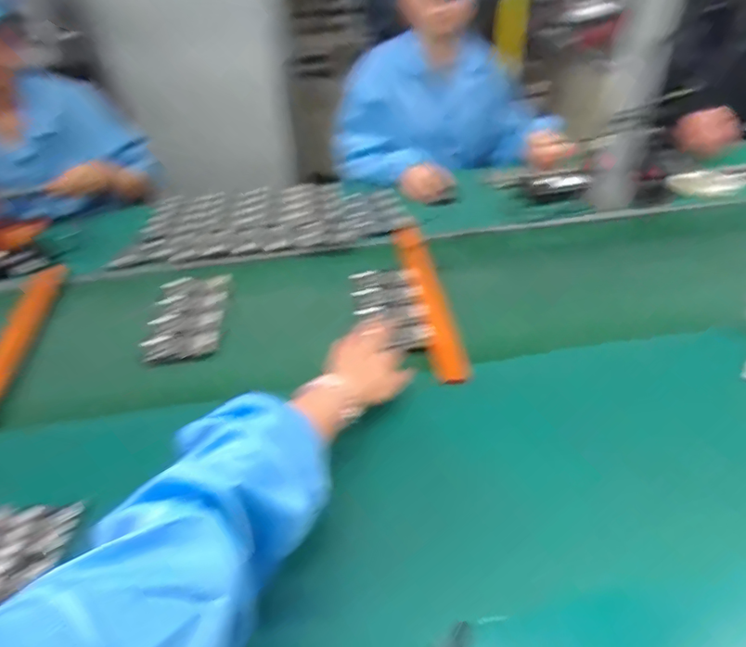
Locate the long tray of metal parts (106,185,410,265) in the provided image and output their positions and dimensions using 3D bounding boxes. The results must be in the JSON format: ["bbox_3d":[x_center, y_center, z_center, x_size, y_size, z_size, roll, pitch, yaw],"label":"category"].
[{"bbox_3d":[-0.233,-0.232,1.138,0.577,0.036,0.348,-7,35,-4],"label":"long tray of metal parts"}]

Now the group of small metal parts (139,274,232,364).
[{"bbox_3d":[-0.300,-0.017,0.849,0.114,0.015,0.222,-6,35,-4],"label":"group of small metal parts"}]

